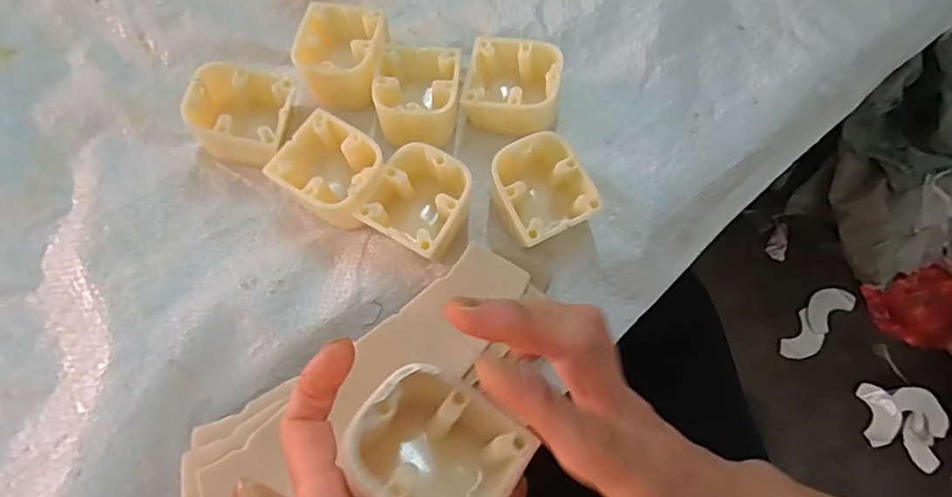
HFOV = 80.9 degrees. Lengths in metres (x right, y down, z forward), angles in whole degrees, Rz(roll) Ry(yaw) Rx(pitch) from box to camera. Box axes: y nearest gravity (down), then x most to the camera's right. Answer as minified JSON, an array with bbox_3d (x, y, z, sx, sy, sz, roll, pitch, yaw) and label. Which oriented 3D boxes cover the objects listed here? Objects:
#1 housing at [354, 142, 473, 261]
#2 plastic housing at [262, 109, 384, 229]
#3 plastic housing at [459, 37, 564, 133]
[{"bbox_3d":[-0.031,-0.024,0.315,0.053,0.031,0.056,26,71,8],"label":"housing"},{"bbox_3d":[-0.080,-0.042,0.321,0.061,0.031,0.050,37,73,12],"label":"plastic housing"},{"bbox_3d":[0.023,-0.099,0.344,0.056,0.032,0.052,12,69,3],"label":"plastic housing"}]

